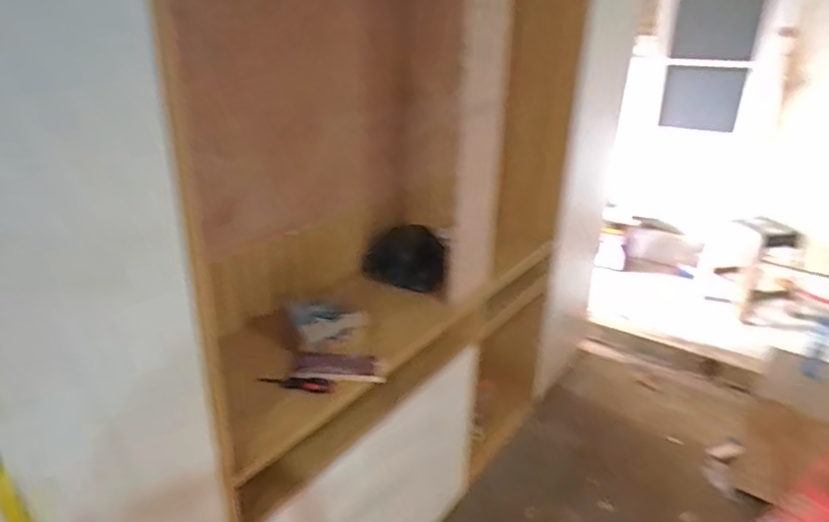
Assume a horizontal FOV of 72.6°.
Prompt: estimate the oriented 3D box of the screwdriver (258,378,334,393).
[{"bbox_3d":[-0.299,0.304,1.400,0.210,0.034,0.033,6,23,18],"label":"screwdriver"}]

